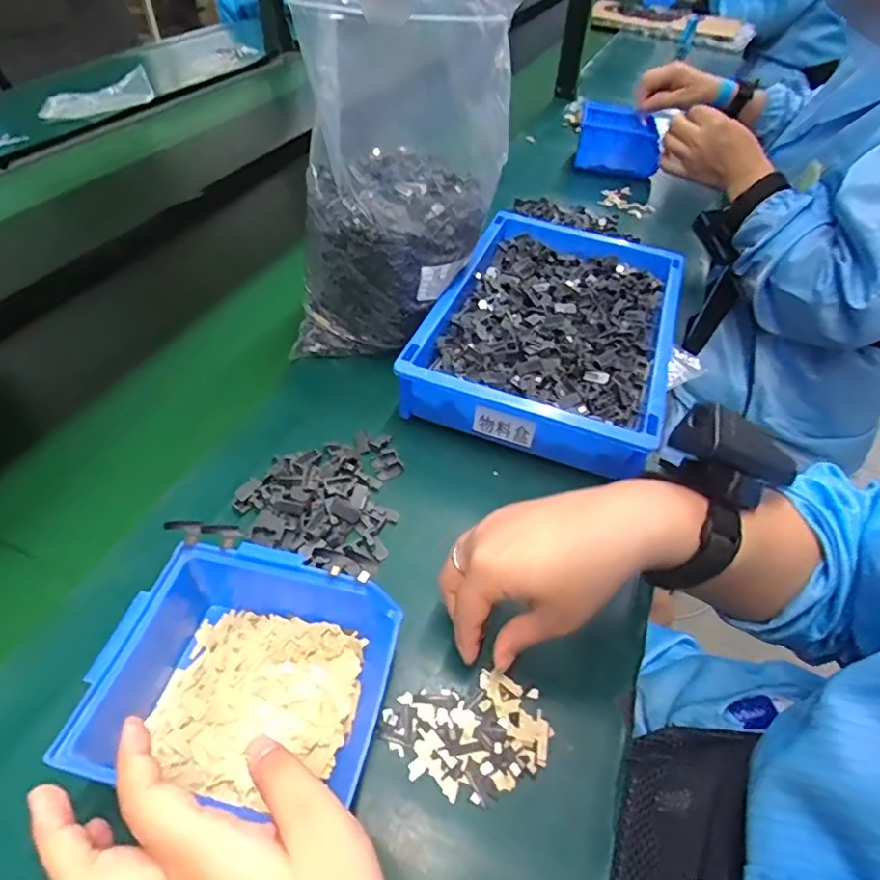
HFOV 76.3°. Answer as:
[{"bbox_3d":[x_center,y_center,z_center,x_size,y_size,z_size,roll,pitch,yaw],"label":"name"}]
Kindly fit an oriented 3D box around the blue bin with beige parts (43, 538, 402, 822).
[{"bbox_3d":[-0.106,0.127,0.307,0.148,0.064,0.119,8,47,4],"label":"blue bin with beige parts"}]

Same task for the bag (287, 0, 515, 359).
[{"bbox_3d":[-0.035,-0.227,0.502,0.173,0.295,0.187,7,47,3],"label":"bag"}]

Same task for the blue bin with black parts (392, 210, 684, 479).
[{"bbox_3d":[0.113,-0.109,0.545,0.209,0.068,0.315,16,48,12],"label":"blue bin with black parts"}]

